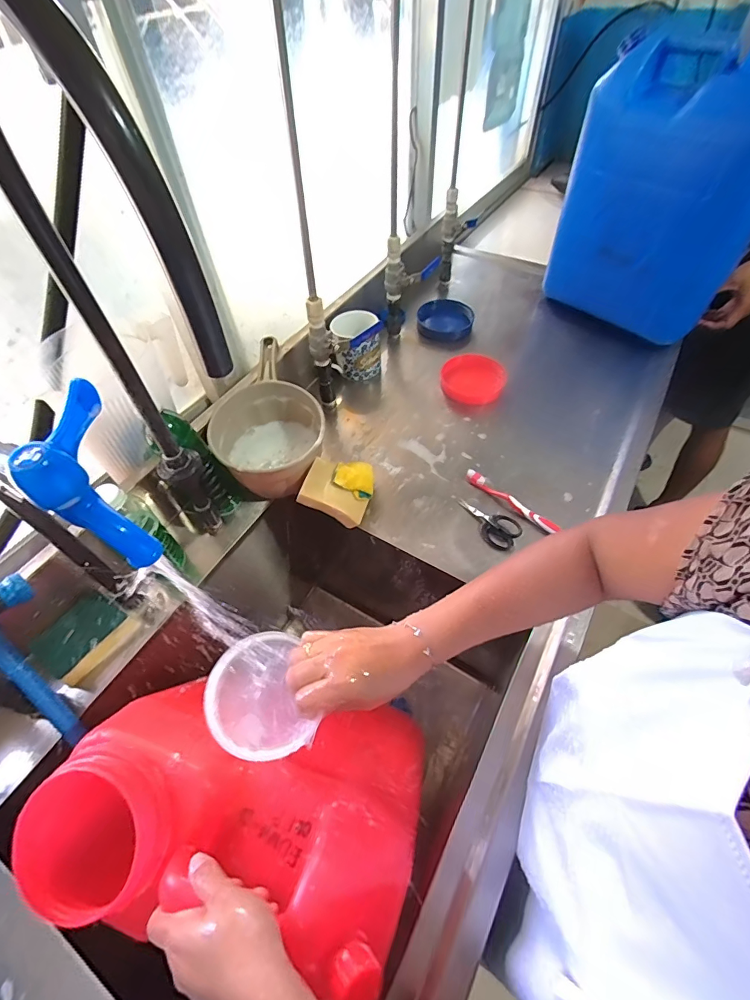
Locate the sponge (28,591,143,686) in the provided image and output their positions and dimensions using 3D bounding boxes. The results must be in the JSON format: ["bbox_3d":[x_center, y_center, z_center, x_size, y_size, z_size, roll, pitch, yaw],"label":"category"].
[{"bbox_3d":[-0.383,0.181,0.570,0.086,0.032,0.100,23,58,19],"label":"sponge"}]

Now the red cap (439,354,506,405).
[{"bbox_3d":[0.189,-0.231,0.837,0.119,0.042,0.119,-2,53,2],"label":"red cap"}]

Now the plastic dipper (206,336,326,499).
[{"bbox_3d":[-0.179,-0.131,0.710,0.165,0.106,0.280,-16,54,-8],"label":"plastic dipper"}]

